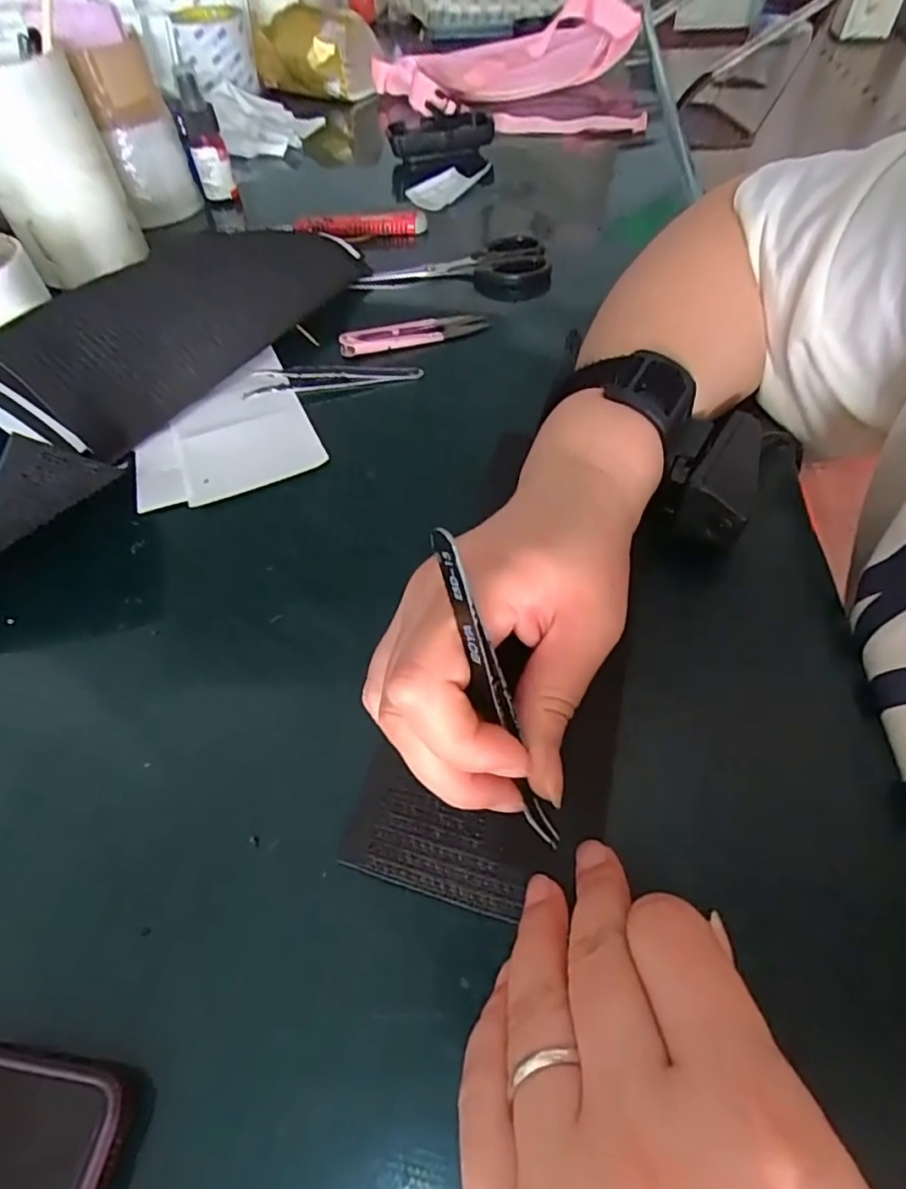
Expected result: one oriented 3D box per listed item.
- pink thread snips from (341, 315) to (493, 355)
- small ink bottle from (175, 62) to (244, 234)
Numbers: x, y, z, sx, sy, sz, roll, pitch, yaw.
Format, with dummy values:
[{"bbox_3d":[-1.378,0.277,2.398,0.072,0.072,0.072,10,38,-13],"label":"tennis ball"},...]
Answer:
[{"bbox_3d":[-0.026,-0.181,0.397,0.103,0.010,0.020,-17,55,-10],"label":"pink thread snips"},{"bbox_3d":[-0.227,-0.410,0.537,0.034,0.117,0.026,-15,54,-8],"label":"small ink bottle"}]

